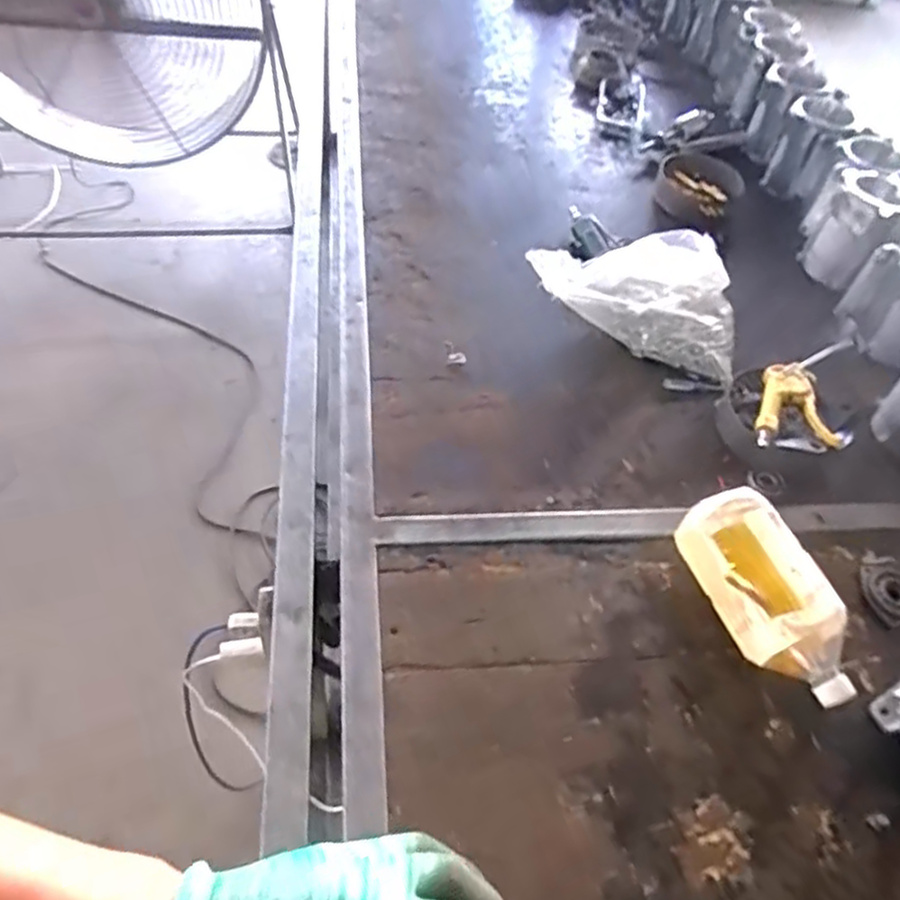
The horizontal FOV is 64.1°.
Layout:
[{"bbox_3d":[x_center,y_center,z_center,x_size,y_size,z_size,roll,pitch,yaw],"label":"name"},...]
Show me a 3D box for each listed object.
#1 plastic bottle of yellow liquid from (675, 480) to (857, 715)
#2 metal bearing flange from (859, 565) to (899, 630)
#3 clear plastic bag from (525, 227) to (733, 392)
[{"bbox_3d":[0.314,0.142,0.696,0.117,0.084,0.208,-19,57,-19],"label":"plastic bottle of yellow liquid"},{"bbox_3d":[0.462,0.148,0.753,0.070,0.008,0.062,-18,57,-19],"label":"metal bearing flange"},{"bbox_3d":[0.251,-0.215,0.943,0.279,0.111,0.156,17,53,7],"label":"clear plastic bag"}]

